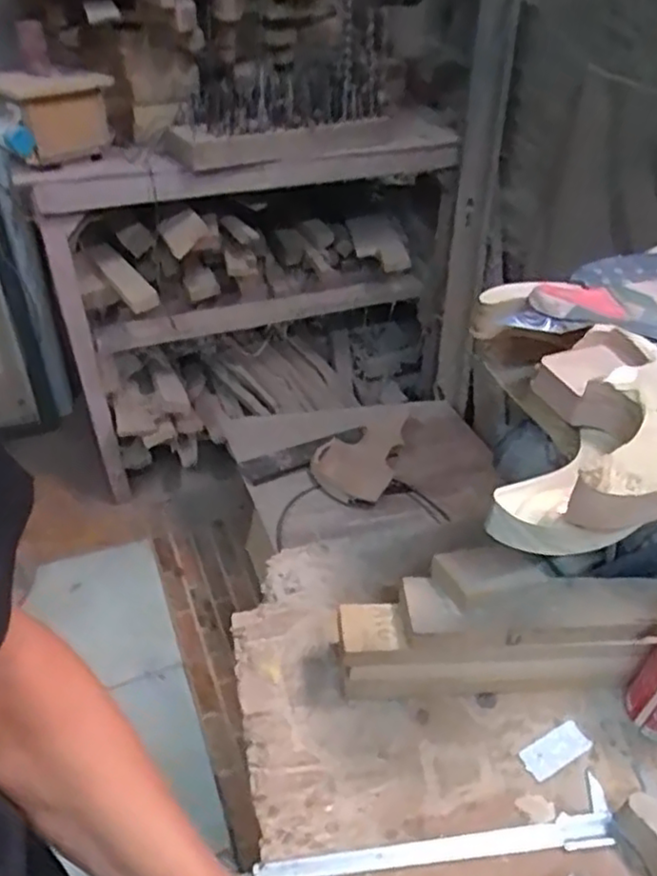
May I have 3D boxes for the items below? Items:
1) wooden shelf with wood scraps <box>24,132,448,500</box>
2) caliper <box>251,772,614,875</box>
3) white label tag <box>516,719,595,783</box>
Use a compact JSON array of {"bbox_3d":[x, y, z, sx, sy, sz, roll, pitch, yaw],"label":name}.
[{"bbox_3d":[-0.150,-0.325,1.653,0.914,0.822,0.437,-6,42,-10],"label":"wooden shelf with wood scraps"},{"bbox_3d":[0.100,0.359,0.605,0.330,0.010,0.053,-3,41,-6],"label":"caliper"},{"bbox_3d":[0.230,0.317,0.676,0.077,0.005,0.035,-21,46,-24],"label":"white label tag"}]

